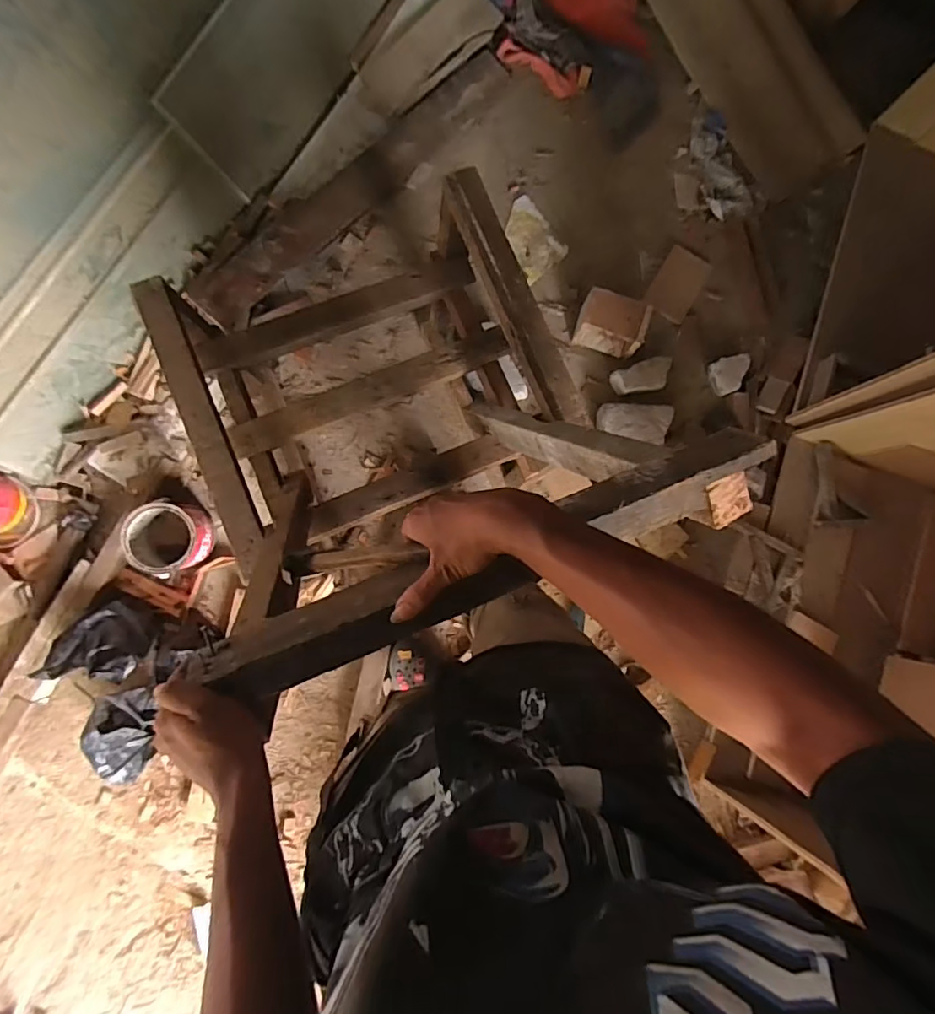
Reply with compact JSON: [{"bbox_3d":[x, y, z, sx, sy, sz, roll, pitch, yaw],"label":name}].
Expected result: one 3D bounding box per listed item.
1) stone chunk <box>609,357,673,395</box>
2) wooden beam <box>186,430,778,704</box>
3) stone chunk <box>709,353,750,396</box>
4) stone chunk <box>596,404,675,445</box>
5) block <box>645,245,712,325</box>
[{"bbox_3d":[0.458,-0.329,1.416,0.166,0.082,0.097,-13,84,-6],"label":"stone chunk"},{"bbox_3d":[0.027,0.049,0.492,0.542,0.058,0.063,-23,90,-6],"label":"wooden beam"},{"bbox_3d":[0.699,-0.354,1.440,0.097,0.057,0.092,-25,87,-7],"label":"stone chunk"},{"bbox_3d":[0.431,-0.208,1.381,0.185,0.062,0.119,4,83,-4],"label":"stone chunk"},{"bbox_3d":[0.581,-0.613,1.495,0.119,0.015,0.176,27,100,-4],"label":"block"}]

